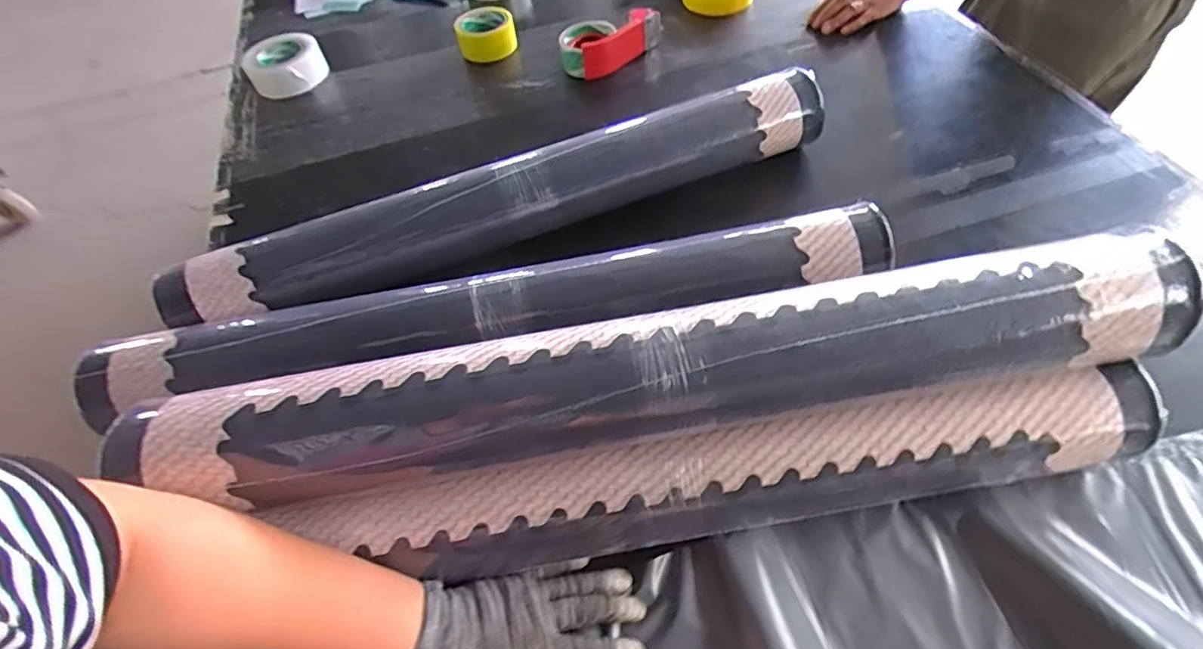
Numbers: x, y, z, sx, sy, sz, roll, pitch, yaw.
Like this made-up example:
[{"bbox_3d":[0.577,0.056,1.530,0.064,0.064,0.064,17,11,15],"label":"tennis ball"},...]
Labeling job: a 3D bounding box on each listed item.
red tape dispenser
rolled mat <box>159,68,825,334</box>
[{"bbox_3d":[0.010,-0.446,0.948,0.173,0.061,0.084,-31,58,-16],"label":"red tape dispenser"},{"bbox_3d":[-0.099,-0.154,0.711,0.801,0.079,0.098,-20,56,-9],"label":"rolled mat"}]

